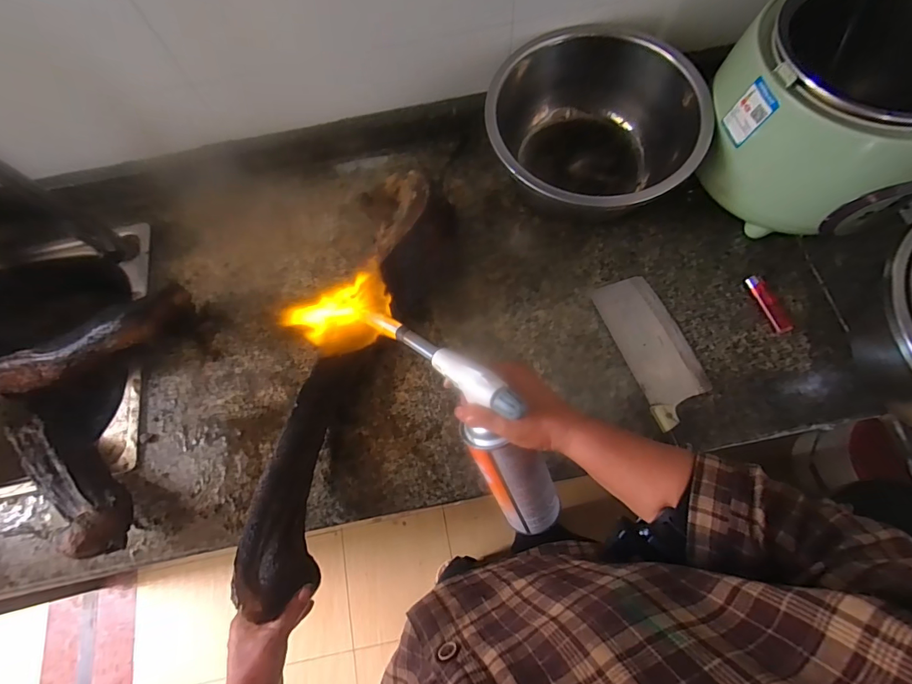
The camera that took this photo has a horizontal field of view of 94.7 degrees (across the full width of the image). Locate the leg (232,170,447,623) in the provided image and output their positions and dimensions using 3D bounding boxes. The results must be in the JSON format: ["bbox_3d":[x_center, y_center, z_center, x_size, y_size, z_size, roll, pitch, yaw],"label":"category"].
[{"bbox_3d":[-0.131,0.028,0.531,0.126,0.115,0.503,18,73,8],"label":"leg"}]

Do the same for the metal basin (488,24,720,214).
[{"bbox_3d":[0.194,-0.288,0.599,0.269,0.164,0.228,29,74,17],"label":"metal basin"}]

